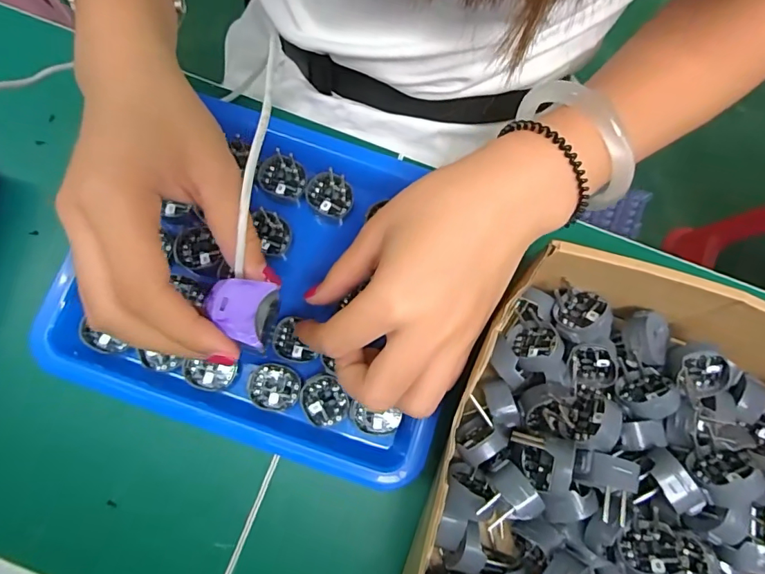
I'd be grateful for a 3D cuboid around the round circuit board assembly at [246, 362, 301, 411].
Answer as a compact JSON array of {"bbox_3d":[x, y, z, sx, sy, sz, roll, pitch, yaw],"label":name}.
[{"bbox_3d":[-0.060,0.055,0.264,0.027,0.004,0.025,0,80,2],"label":"round circuit board assembly"}]

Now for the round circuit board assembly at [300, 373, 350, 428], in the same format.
[{"bbox_3d":[-0.033,0.063,0.264,0.024,0.004,0.028,-34,80,-4],"label":"round circuit board assembly"}]

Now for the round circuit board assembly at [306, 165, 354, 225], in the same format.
[{"bbox_3d":[-0.031,-0.055,0.287,0.029,0.004,0.027,44,85,9],"label":"round circuit board assembly"}]

